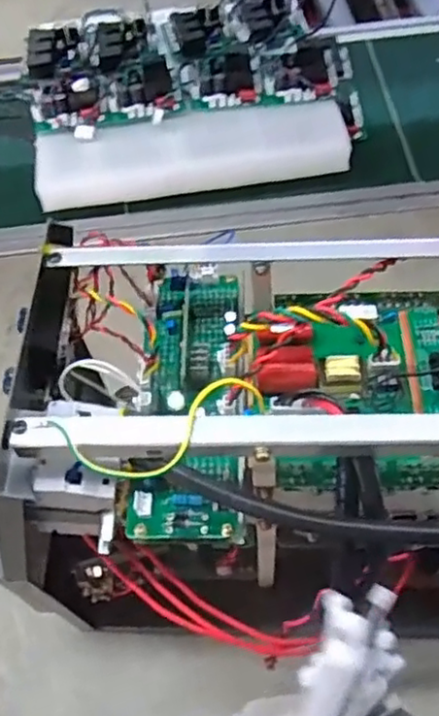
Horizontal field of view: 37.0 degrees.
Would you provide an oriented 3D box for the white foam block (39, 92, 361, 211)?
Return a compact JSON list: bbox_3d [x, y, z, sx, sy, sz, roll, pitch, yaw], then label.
[{"bbox_3d":[-0.033,-0.247,0.774,0.367,0.047,0.105,-7,59,-3],"label":"white foam block"}]

